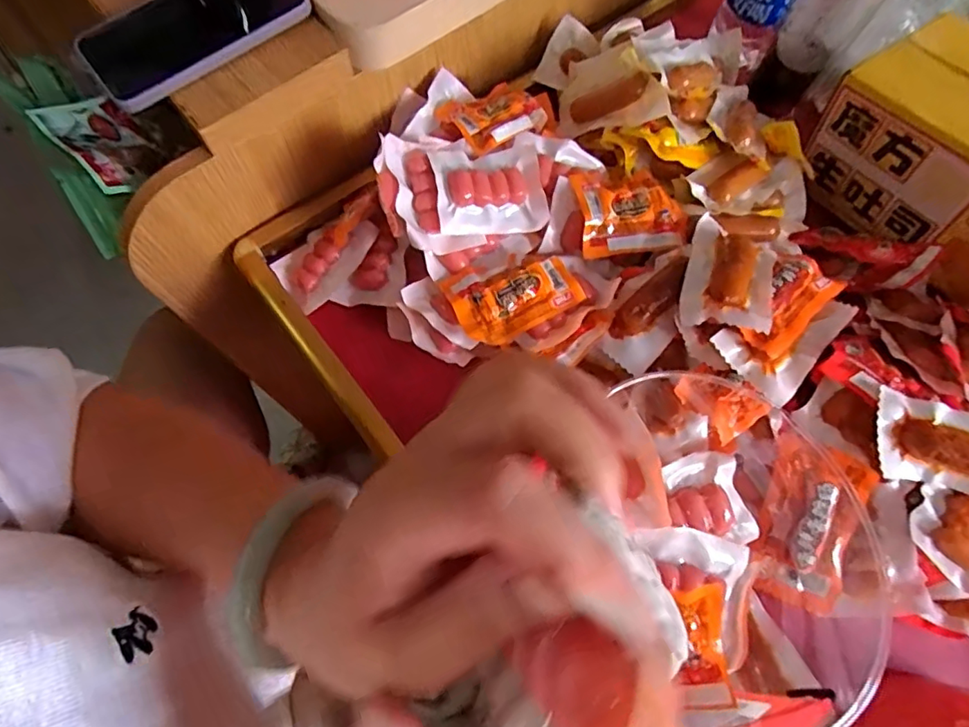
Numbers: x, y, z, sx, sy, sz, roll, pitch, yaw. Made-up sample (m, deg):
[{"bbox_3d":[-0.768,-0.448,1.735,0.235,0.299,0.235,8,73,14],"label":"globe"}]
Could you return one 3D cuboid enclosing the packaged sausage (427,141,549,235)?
[{"bbox_3d":[0.004,-0.136,0.431,0.087,0.018,0.069,-4,80,-20],"label":"packaged sausage"}]

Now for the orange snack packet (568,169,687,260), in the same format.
[{"bbox_3d":[0.116,-0.122,0.439,0.088,0.022,0.069,-8,71,-5],"label":"orange snack packet"}]

